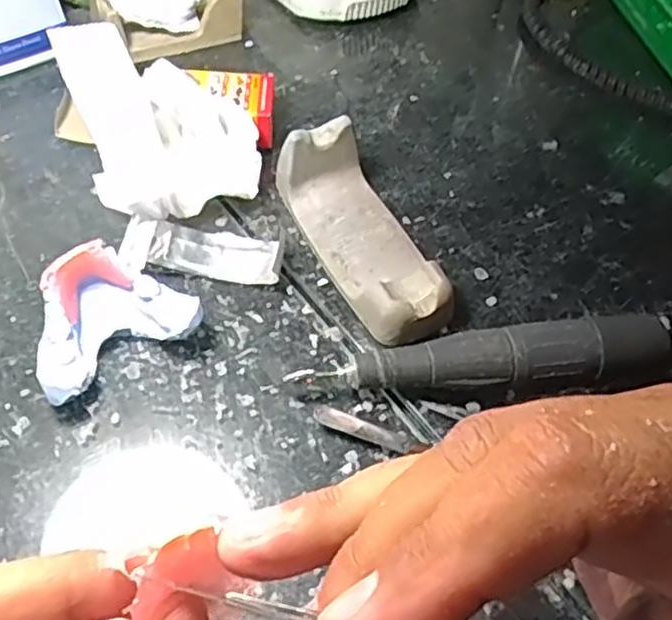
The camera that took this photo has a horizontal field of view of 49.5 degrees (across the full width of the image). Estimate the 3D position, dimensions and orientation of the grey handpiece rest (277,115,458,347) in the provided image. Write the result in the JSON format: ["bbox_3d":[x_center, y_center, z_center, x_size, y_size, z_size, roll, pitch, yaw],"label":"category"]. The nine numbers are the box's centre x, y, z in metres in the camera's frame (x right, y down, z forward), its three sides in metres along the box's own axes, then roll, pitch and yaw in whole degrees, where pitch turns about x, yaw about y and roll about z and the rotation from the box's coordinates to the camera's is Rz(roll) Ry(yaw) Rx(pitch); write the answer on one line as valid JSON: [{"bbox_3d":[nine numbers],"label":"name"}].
[{"bbox_3d":[0.016,-0.040,0.369,0.047,0.041,0.118,-23,59,-19],"label":"grey handpiece rest"}]

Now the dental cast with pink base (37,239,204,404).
[{"bbox_3d":[-0.102,0.004,0.329,0.071,0.042,0.052,-26,60,-21],"label":"dental cast with pink base"}]

